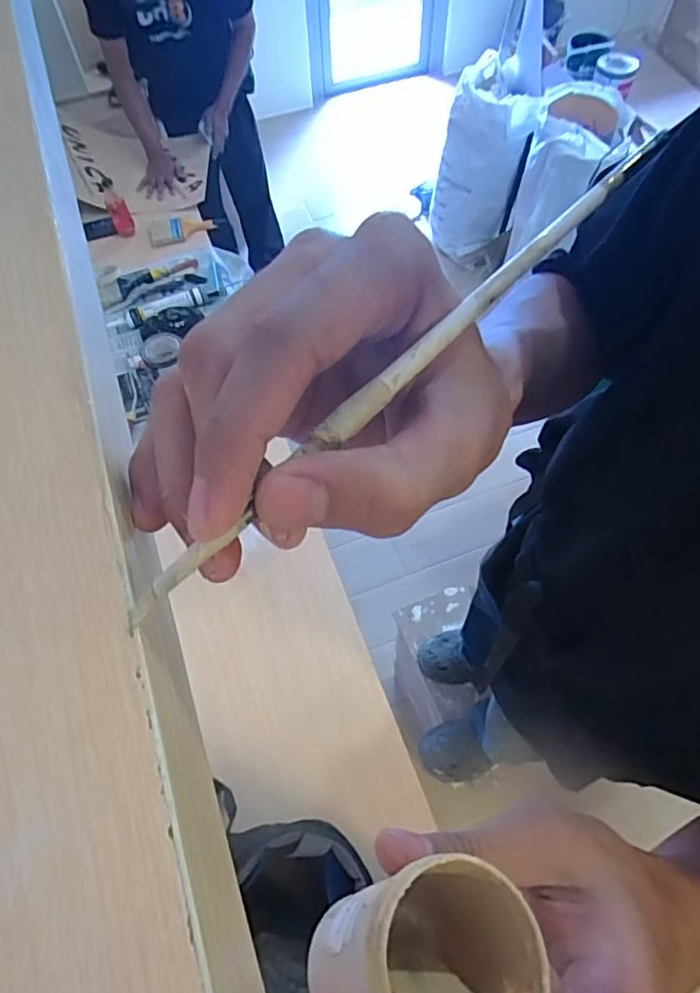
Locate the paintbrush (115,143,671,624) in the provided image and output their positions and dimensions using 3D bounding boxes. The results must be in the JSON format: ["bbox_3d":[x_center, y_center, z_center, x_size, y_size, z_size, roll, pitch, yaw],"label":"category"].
[{"bbox_3d":[0.019,-0.038,0.148,0.005,0.005,0.188,40,73,21],"label":"paintbrush"}]

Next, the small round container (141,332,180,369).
[{"bbox_3d":[-0.473,-0.362,1.457,0.096,0.040,0.103,-1,62,2],"label":"small round container"}]

